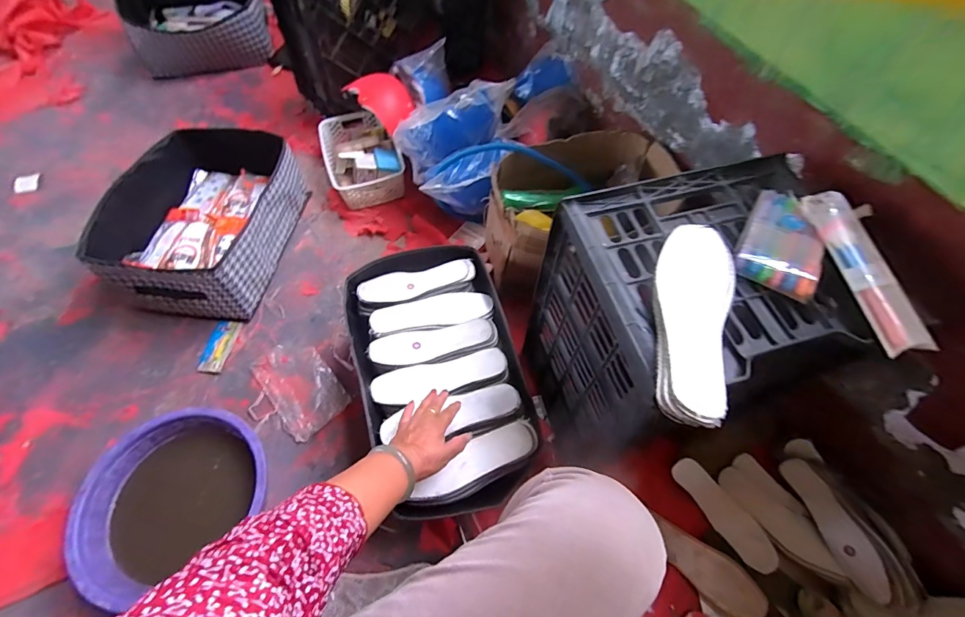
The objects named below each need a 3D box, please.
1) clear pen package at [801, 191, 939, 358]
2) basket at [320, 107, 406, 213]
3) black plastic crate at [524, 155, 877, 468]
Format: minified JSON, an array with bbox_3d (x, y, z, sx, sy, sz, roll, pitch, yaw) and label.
[{"bbox_3d":[0.415,-0.047,0.457,0.040,0.025,0.196,-9,60,-7],"label":"clear pen package"},{"bbox_3d":[-0.341,-0.429,1.162,0.196,0.100,0.299,-22,63,-12],"label":"basket"},{"bbox_3d":[0.280,0.047,0.669,0.324,0.430,0.269,-14,61,-10],"label":"black plastic crate"}]

